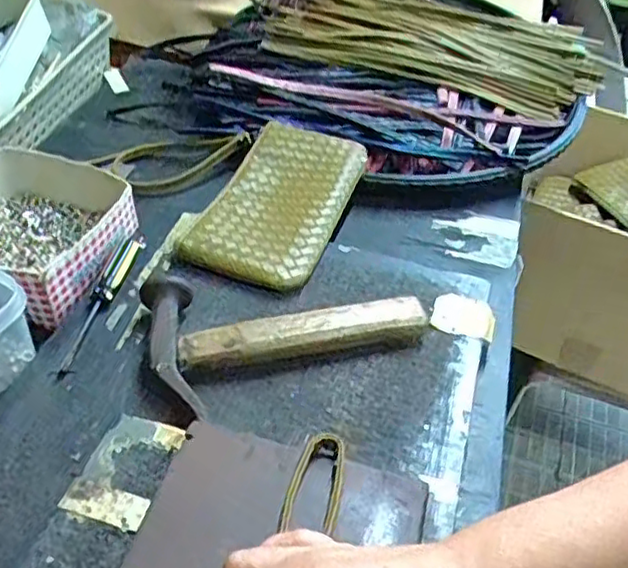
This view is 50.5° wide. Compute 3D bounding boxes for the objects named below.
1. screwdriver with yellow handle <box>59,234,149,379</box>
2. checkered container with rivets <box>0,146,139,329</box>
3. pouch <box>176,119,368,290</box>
[{"bbox_3d":[-0.162,0.008,0.506,0.018,0.017,0.146,9,44,5],"label":"screwdriver with yellow handle"},{"bbox_3d":[-0.230,-0.049,0.548,0.160,0.052,0.127,25,48,20],"label":"checkered container with rivets"},{"bbox_3d":[-0.029,-0.076,0.590,0.109,0.027,0.198,16,45,13],"label":"pouch"}]

